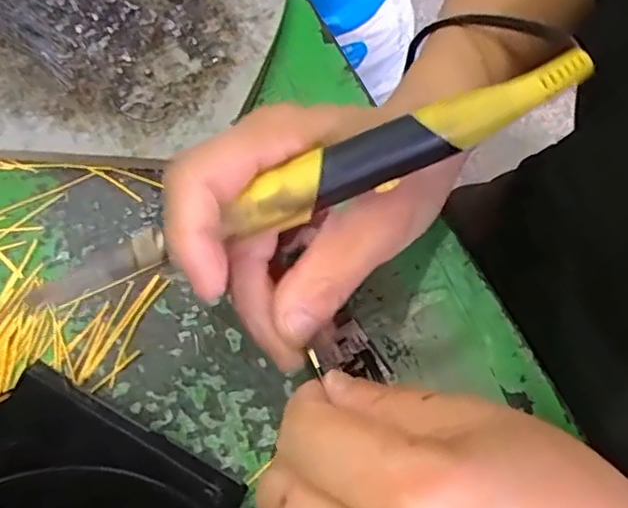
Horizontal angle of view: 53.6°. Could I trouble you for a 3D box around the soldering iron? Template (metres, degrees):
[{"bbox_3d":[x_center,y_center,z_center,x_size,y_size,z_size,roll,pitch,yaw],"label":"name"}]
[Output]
[{"bbox_3d":[-0.002,-0.022,0.202,0.193,0.010,0.014,-22,65,3],"label":"soldering iron"}]

